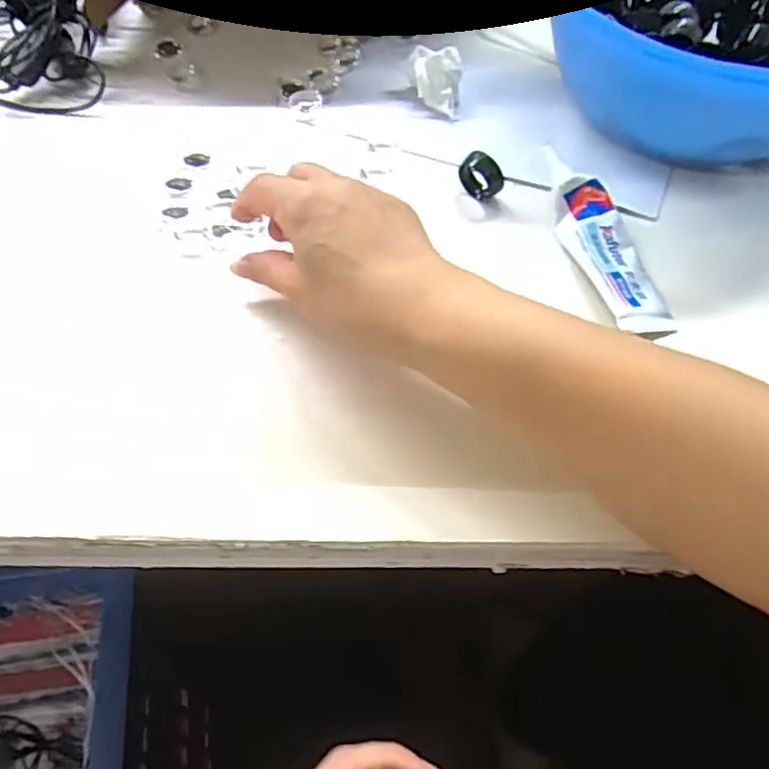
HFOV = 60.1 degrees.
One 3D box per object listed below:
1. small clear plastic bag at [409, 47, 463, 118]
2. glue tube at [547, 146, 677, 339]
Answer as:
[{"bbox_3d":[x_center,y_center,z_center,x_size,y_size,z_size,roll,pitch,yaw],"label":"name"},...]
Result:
[{"bbox_3d":[0.034,-0.204,0.449,0.034,0.034,0.024,2,56,0],"label":"small clear plastic bag"},{"bbox_3d":[0.125,-0.088,0.379,0.035,0.018,0.134,-10,57,-8],"label":"glue tube"}]

